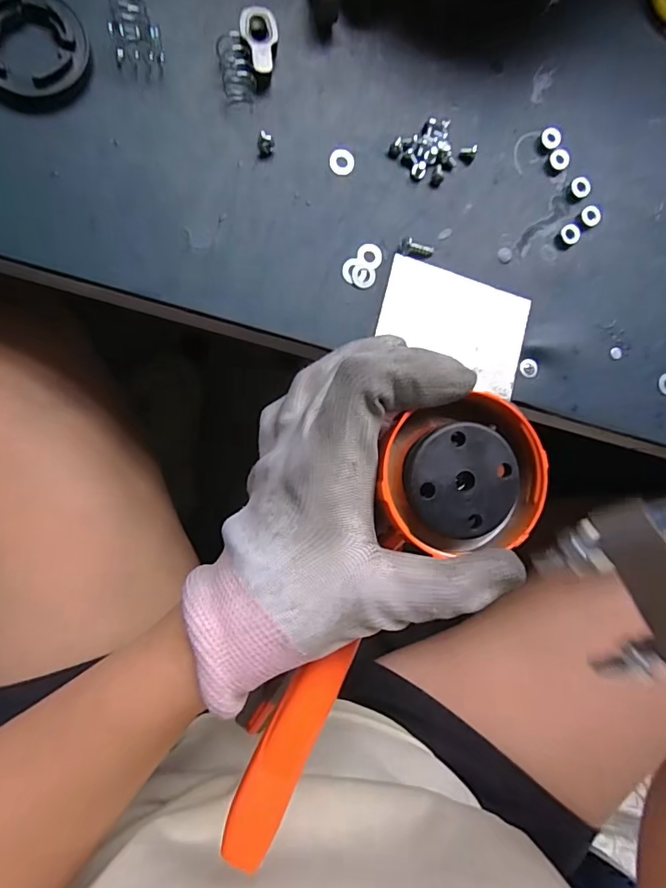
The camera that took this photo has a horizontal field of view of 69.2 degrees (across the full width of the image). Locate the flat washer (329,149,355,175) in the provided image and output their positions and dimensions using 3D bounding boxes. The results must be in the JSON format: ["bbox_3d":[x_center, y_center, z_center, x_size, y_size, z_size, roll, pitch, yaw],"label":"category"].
[{"bbox_3d":[0.005,-0.137,0.234,0.012,0.004,0.012,0,89,-10],"label":"flat washer"}]

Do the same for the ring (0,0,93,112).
[{"bbox_3d":[-0.130,-0.169,0.208,0.047,0.009,0.044,0,89,-10],"label":"ring"}]

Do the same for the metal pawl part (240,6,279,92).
[{"bbox_3d":[-0.035,-0.186,0.226,0.017,0.010,0.032,6,88,-9],"label":"metal pawl part"}]

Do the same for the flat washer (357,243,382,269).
[{"bbox_3d":[0.018,-0.092,0.235,0.012,0.004,0.011,0,89,-10],"label":"flat washer"}]

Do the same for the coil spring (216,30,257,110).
[{"bbox_3d":[-0.044,-0.173,0.223,0.015,0.012,0.026,-12,91,-10],"label":"coil spring"}]

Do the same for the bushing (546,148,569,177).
[{"bbox_3d":[0.118,-0.147,0.253,0.010,0.005,0.012,39,85,-7],"label":"bushing"}]

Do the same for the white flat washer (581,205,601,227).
[{"bbox_3d":[0.136,-0.120,0.255,0.011,0.005,0.010,0,90,-9],"label":"white flat washer"}]

